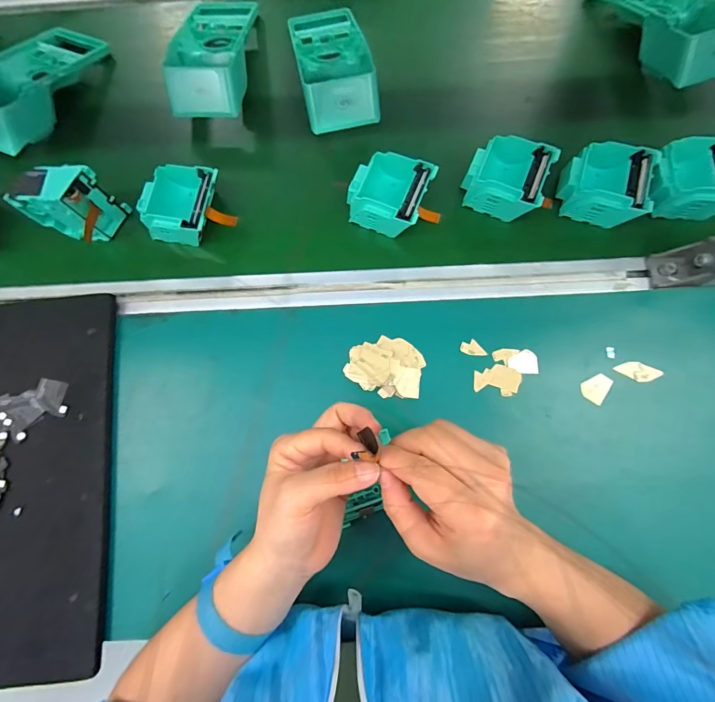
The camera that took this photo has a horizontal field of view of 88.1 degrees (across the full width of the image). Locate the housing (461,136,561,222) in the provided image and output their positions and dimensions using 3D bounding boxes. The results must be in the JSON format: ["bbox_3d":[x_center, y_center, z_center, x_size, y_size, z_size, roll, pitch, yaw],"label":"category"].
[{"bbox_3d":[0.158,-0.184,0.396,0.078,0.039,0.072,22,86,-1],"label":"housing"}]

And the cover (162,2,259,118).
[{"bbox_3d":[-0.174,-0.361,0.439,0.090,0.058,0.194,1,78,1],"label":"cover"}]

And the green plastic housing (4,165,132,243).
[{"bbox_3d":[-0.295,-0.152,0.382,0.065,0.075,0.062,25,79,5],"label":"green plastic housing"}]

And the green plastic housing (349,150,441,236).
[{"bbox_3d":[0.032,-0.166,0.394,0.077,0.036,0.076,21,86,-1],"label":"green plastic housing"}]

